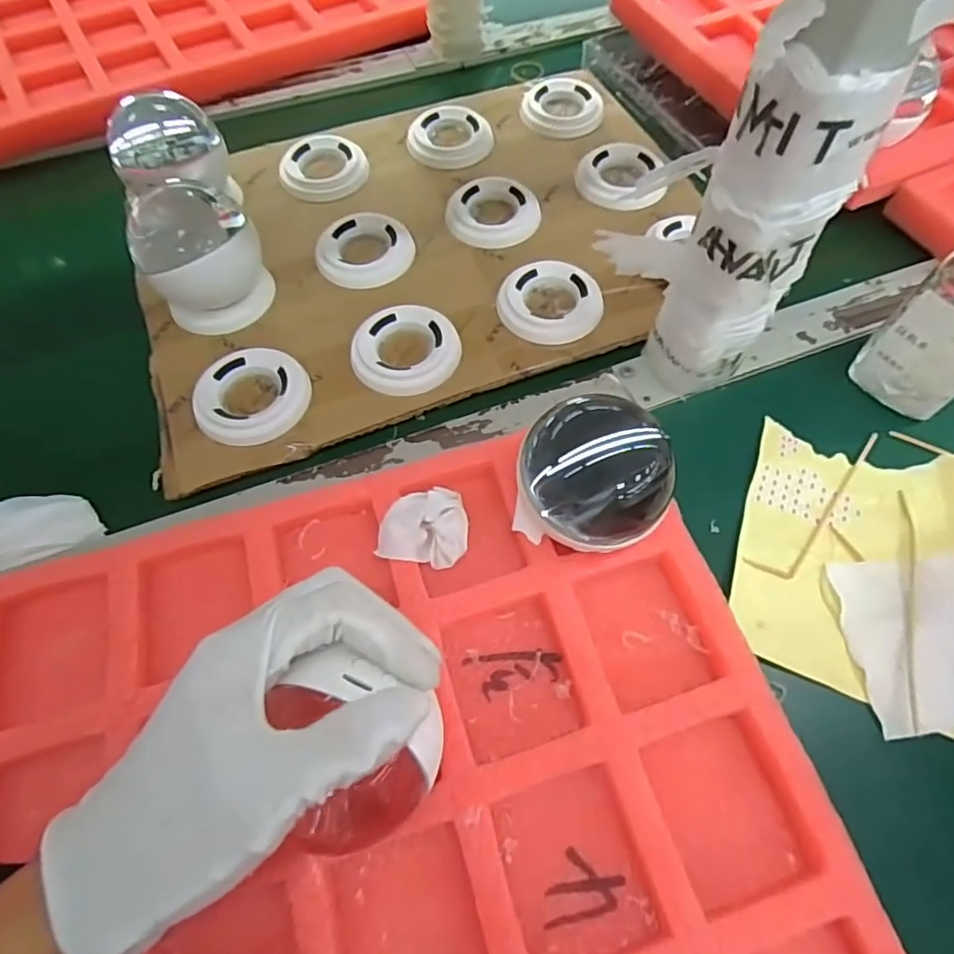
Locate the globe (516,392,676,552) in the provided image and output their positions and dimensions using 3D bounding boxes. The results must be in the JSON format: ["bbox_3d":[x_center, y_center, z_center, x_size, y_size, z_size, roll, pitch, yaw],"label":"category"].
[{"bbox_3d":[0.059,-0.003,0.287,0.075,0.055,0.075,29,65,15],"label":"globe"}]

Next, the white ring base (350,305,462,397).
[{"bbox_3d":[-0.047,-0.085,0.386,0.070,0.011,0.068,0,63,0],"label":"white ring base"}]

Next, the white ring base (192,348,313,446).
[{"bbox_3d":[-0.142,-0.052,0.368,0.069,0.009,0.070,0,63,0],"label":"white ring base"}]

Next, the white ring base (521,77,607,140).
[{"bbox_3d":[0.074,-0.323,0.506,0.069,0.010,0.069,13,64,7],"label":"white ring base"}]

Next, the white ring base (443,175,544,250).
[{"bbox_3d":[0.013,-0.204,0.448,0.070,0.013,0.064,0,63,0],"label":"white ring base"}]

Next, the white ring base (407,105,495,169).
[{"bbox_3d":[-0.023,-0.288,0.490,0.070,0.010,0.070,-7,63,-3],"label":"white ring base"}]

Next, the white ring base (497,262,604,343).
[{"bbox_3d":[0.050,-0.121,0.403,0.069,0.012,0.064,0,63,0],"label":"white ring base"}]

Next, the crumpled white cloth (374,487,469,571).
[{"bbox_3d":[-0.028,0.026,0.308,0.044,0.019,0.040,4,63,2],"label":"crumpled white cloth"}]

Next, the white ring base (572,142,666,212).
[{"bbox_3d":[0.112,-0.238,0.461,0.065,0.012,0.069,0,63,0],"label":"white ring base"}]

